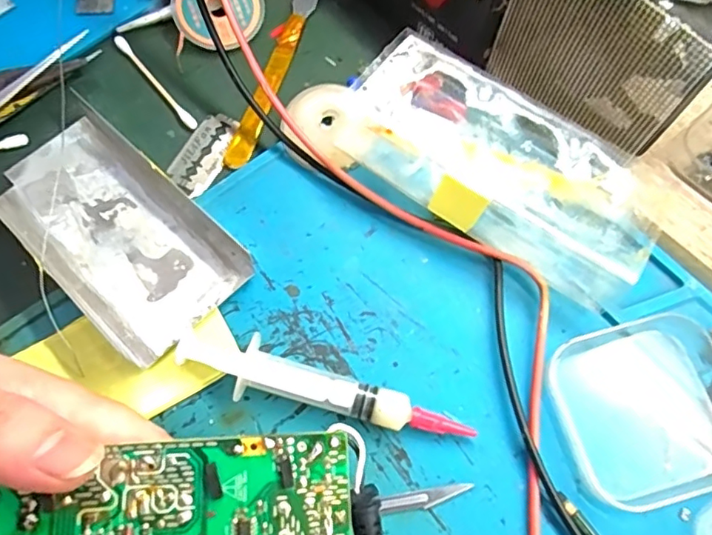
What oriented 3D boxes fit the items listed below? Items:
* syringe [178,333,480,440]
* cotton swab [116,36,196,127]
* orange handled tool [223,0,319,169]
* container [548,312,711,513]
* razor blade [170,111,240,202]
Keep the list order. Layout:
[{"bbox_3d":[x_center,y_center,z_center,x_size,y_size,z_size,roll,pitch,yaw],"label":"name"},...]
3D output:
[{"bbox_3d":[-0.014,0.045,0.216,0.114,0.015,0.021,10,67,4],"label":"syringe"},{"bbox_3d":[-0.101,-0.094,0.282,0.006,0.004,0.068,-38,72,-15],"label":"cotton swab"},{"bbox_3d":[-0.042,-0.101,0.283,0.014,0.005,0.117,16,67,6],"label":"orange handled tool"},{"bbox_3d":[0.114,0.053,0.216,0.064,0.012,0.065,-15,68,-7],"label":"container"},{"bbox_3d":[-0.072,-0.054,0.267,0.021,0.004,0.044,25,71,5],"label":"razor blade"}]

